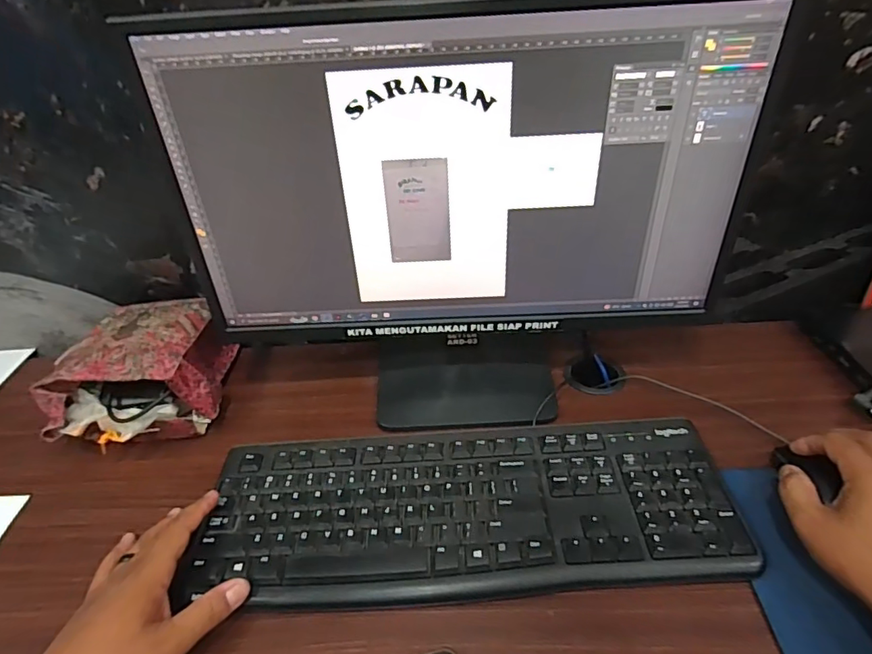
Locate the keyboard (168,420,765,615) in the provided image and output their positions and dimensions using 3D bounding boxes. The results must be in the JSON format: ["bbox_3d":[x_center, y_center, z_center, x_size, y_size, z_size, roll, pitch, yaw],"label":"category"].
[{"bbox_3d":[0.023,0.150,0.434,0.428,0.017,0.145,-4,38,2],"label":"keyboard"}]

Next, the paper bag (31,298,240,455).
[{"bbox_3d":[-0.317,0.052,0.554,0.159,0.092,0.171,-10,38,-6],"label":"paper bag"}]

